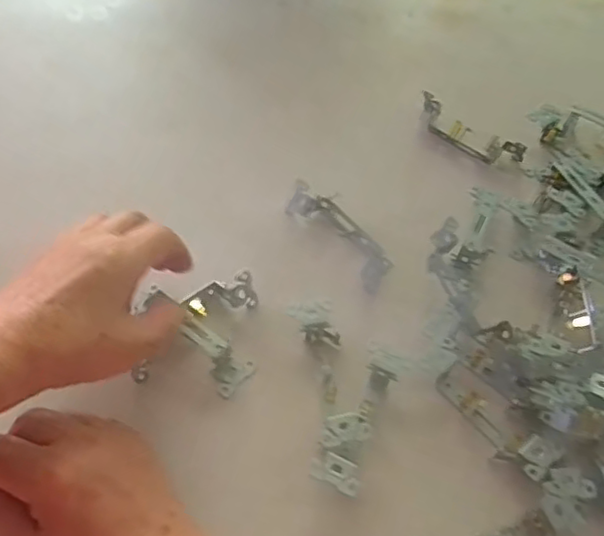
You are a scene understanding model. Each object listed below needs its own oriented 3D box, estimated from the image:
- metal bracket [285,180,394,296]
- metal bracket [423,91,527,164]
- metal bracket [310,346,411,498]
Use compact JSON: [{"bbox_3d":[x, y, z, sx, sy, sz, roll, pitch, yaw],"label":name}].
[{"bbox_3d":[0.034,-0.031,0.505,0.036,0.025,0.103,-34,65,-25],"label":"metal bracket"},{"bbox_3d":[0.153,-0.126,0.585,0.104,0.024,0.031,37,60,19],"label":"metal bracket"},{"bbox_3d":[0.037,0.100,0.421,0.033,0.020,0.099,23,57,10],"label":"metal bracket"}]

